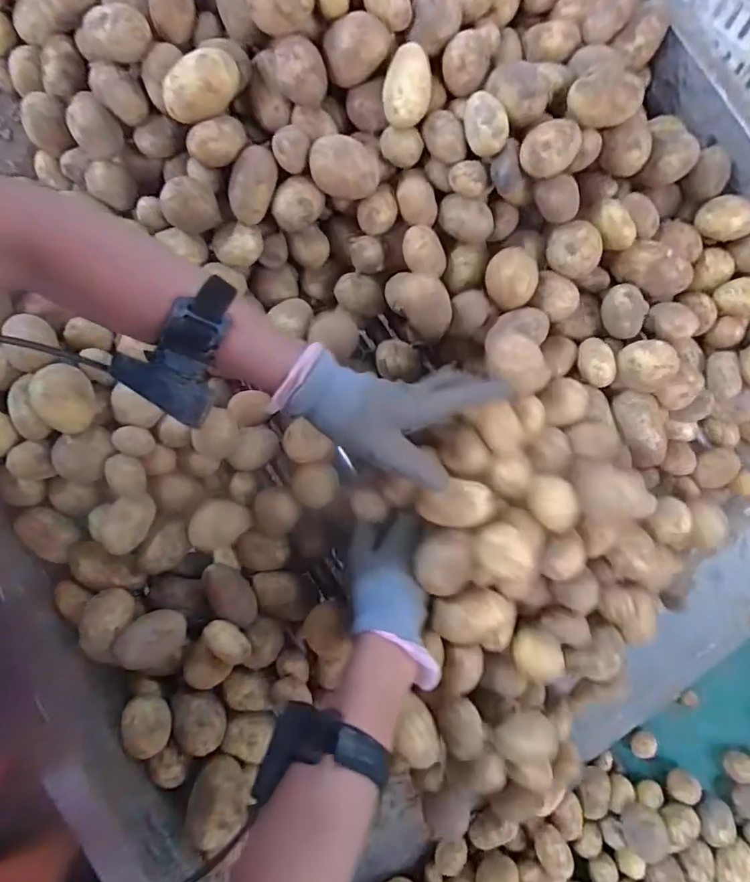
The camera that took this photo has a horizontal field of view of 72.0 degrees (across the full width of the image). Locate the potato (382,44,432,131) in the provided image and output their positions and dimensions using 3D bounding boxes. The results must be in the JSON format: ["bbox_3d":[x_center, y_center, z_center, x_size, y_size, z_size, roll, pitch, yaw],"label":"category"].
[{"bbox_3d":[0.027,-0.295,0.433,0.037,0.033,0.065,4,73,3],"label":"potato"}]

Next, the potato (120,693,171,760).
[{"bbox_3d":[-0.190,0.241,0.436,0.033,0.035,0.047,-9,73,-1],"label":"potato"}]

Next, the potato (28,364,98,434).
[{"bbox_3d":[-0.261,-0.036,0.429,0.042,0.029,0.052,-26,74,-6],"label":"potato"}]

